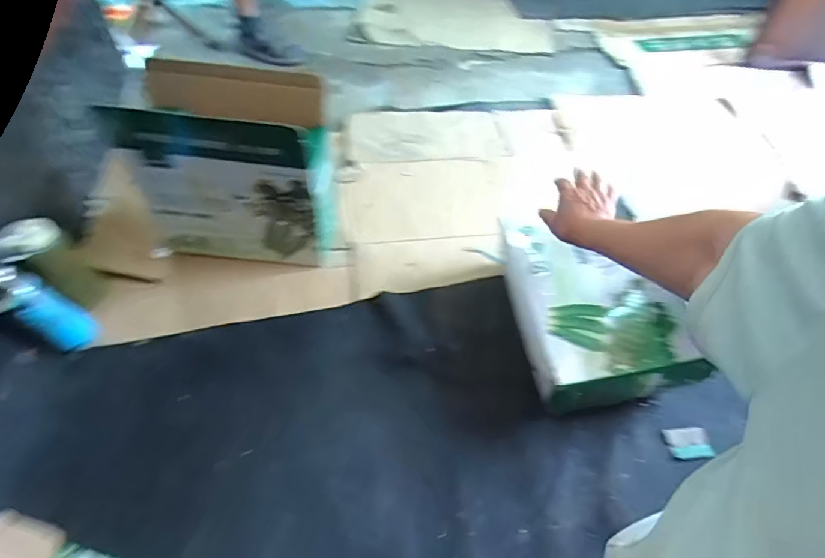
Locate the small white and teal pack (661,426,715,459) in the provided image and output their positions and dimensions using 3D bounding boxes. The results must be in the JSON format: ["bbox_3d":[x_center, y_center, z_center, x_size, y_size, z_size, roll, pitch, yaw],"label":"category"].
[{"bbox_3d":[0.473,0.280,0.791,0.068,0.011,0.051,0,52,-3],"label":"small white and teal pack"}]

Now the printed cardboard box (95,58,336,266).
[{"bbox_3d":[-0.339,-0.218,0.919,0.344,0.343,0.192,4,52,0],"label":"printed cardboard box"}]

